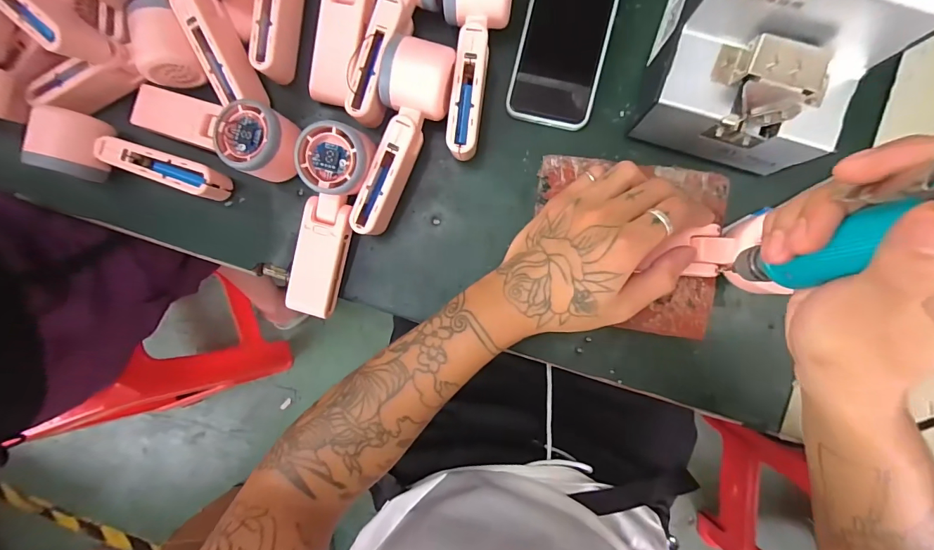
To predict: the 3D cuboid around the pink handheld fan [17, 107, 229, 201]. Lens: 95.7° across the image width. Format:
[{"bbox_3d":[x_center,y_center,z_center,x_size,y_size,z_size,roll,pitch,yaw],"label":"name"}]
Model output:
[{"bbox_3d":[-0.304,-0.101,0.391,0.160,0.072,0.056,16,91,5],"label":"pink handheld fan"}]

